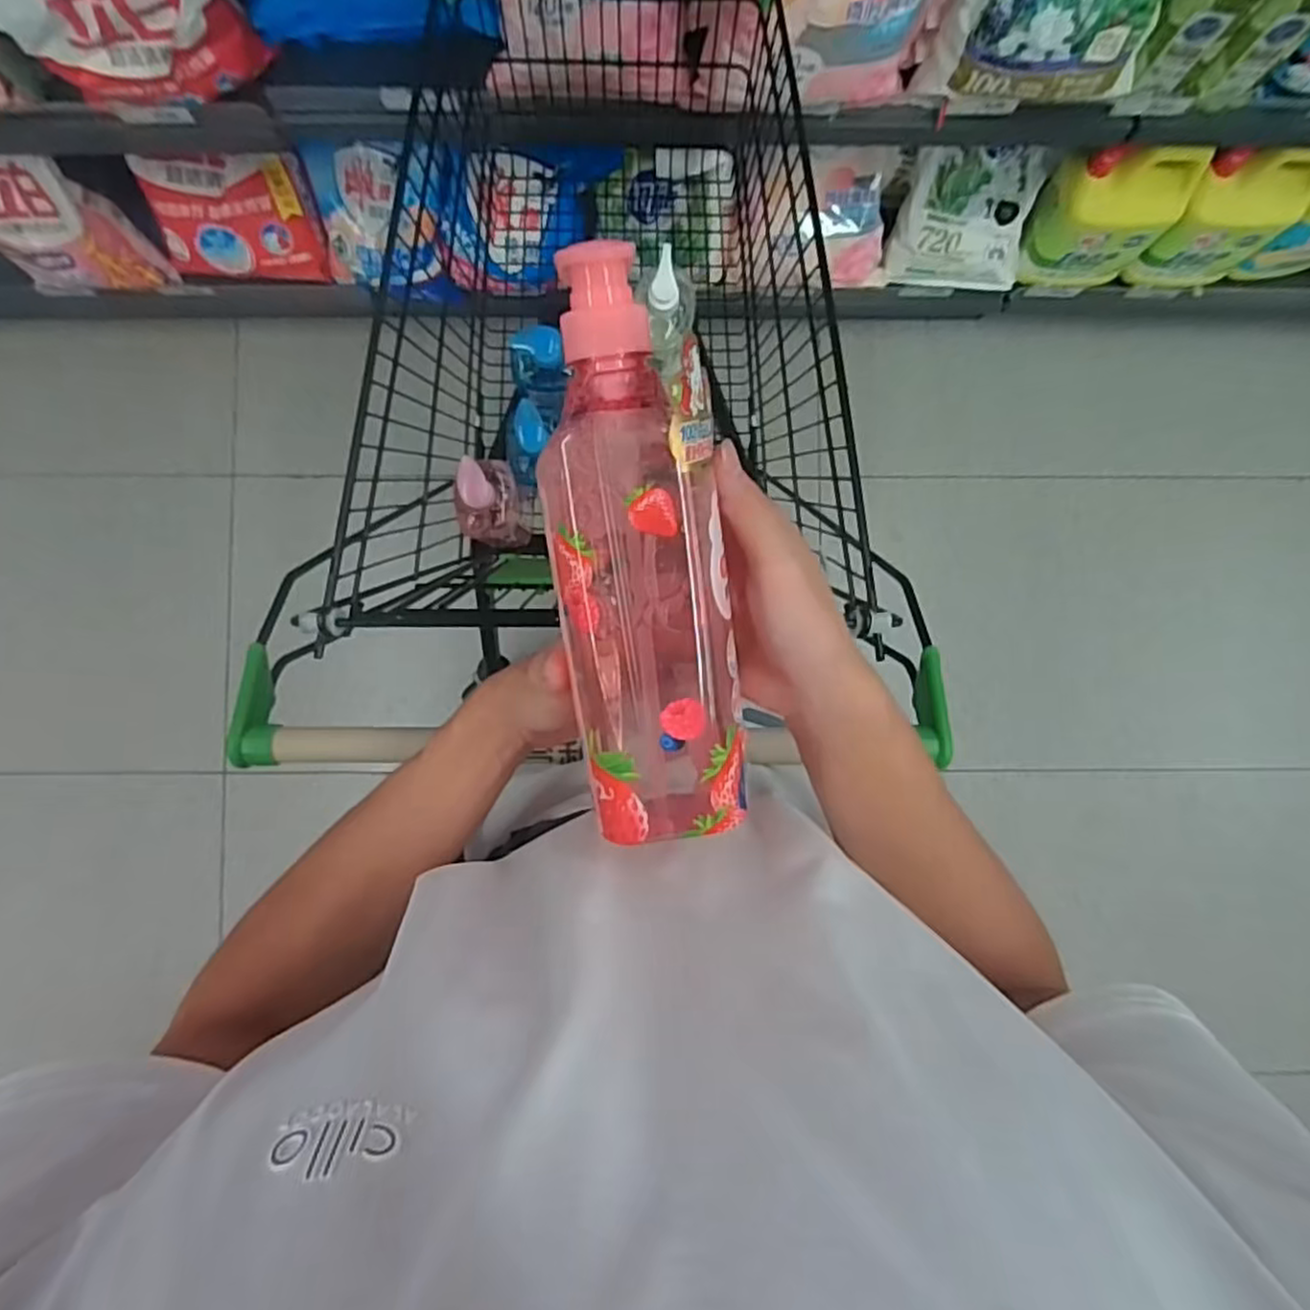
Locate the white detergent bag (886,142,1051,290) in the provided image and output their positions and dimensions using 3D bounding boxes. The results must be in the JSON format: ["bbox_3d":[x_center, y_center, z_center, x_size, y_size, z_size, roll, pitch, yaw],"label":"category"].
[{"bbox_3d":[0.558,-0.786,1.277,0.235,0.150,0.181,-1,87,-1],"label":"white detergent bag"}]

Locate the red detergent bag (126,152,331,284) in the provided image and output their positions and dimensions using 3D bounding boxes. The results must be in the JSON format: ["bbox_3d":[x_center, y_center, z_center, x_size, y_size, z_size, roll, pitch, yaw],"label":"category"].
[{"bbox_3d":[-0.742,-0.776,1.278,0.289,0.084,0.190,-3,122,-11],"label":"red detergent bag"}]

